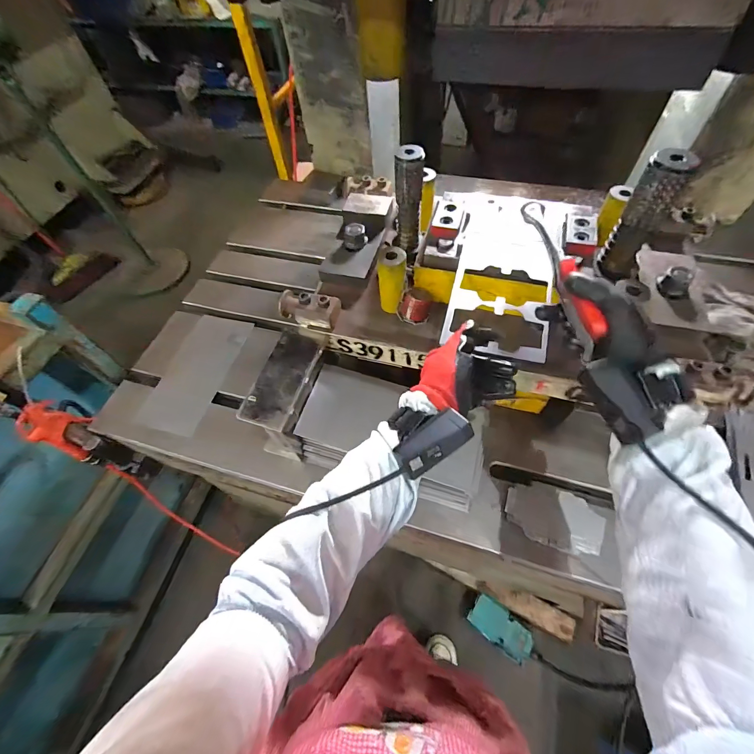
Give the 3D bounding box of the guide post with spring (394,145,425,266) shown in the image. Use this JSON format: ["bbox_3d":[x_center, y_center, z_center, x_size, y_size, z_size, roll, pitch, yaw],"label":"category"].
[{"bbox_3d":[0.046,-0.245,0.532,0.040,0.158,0.031,-3,58,3],"label":"guide post with spring"}]

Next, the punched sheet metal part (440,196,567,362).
[{"bbox_3d":[0.174,-0.152,0.486,0.129,0.010,0.288,13,62,14],"label":"punched sheet metal part"}]

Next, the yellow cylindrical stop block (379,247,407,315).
[{"bbox_3d":[0.023,-0.139,0.525,0.039,0.095,0.033,-3,58,3],"label":"yellow cylindrical stop block"}]

